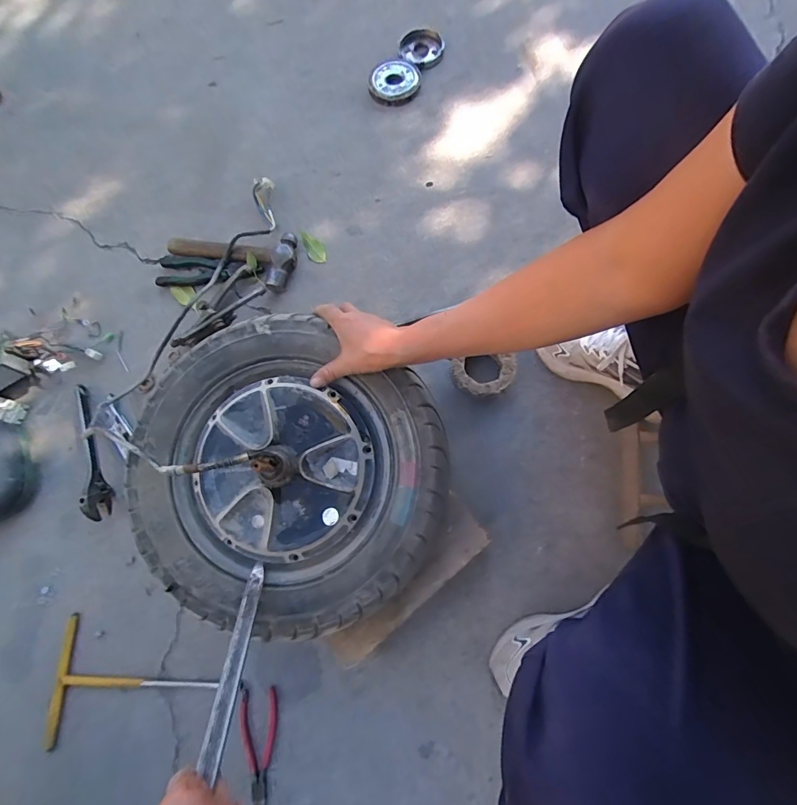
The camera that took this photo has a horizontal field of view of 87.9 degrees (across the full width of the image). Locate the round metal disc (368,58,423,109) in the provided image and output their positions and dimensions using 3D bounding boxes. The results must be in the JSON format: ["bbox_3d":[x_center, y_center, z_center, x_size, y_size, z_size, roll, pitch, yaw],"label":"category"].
[{"bbox_3d":[-0.007,-0.661,0.846,0.104,0.022,0.110,0,76,1],"label":"round metal disc"}]

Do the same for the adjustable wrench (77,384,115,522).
[{"bbox_3d":[-0.508,0.075,0.673,0.025,0.060,0.237,-24,74,0],"label":"adjustable wrench"}]

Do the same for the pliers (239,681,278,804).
[{"bbox_3d":[-0.202,0.488,0.590,0.054,0.015,0.151,-3,76,0],"label":"pliers"}]

